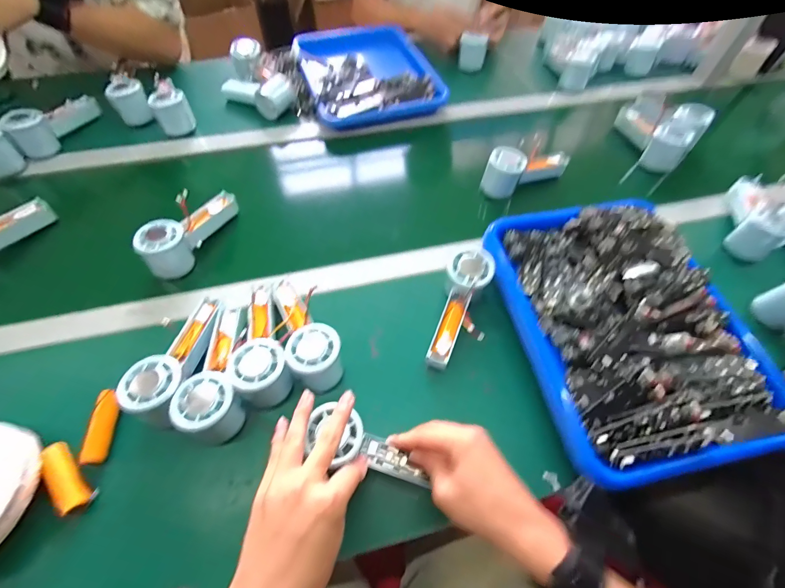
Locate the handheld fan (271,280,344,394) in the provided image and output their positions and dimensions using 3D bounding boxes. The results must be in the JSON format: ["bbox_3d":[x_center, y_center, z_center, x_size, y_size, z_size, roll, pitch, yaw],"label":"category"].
[{"bbox_3d":[-0.103,0.037,0.438,0.059,0.055,0.152,-17,59,-13],"label":"handheld fan"}]

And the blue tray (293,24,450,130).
[{"bbox_3d":[-0.053,-0.459,0.762,0.247,0.049,0.320,-15,58,-12],"label":"blue tray"}]

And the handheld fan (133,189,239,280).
[{"bbox_3d":[-0.286,-0.094,0.519,0.065,0.057,0.162,13,57,7],"label":"handheld fan"}]

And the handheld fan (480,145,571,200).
[{"bbox_3d":[0.220,-0.212,0.607,0.150,0.058,0.052,-21,59,-15],"label":"handheld fan"}]

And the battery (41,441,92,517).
[{"bbox_3d":[-0.326,0.179,0.361,0.021,0.025,0.075,-37,65,-23],"label":"battery"}]

